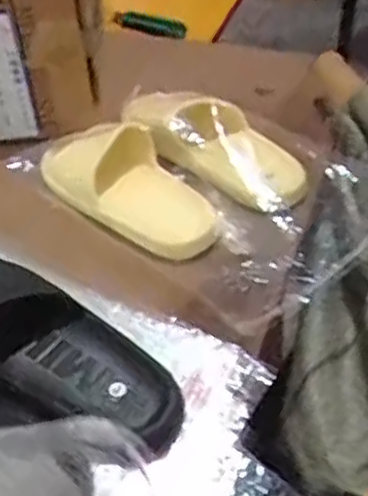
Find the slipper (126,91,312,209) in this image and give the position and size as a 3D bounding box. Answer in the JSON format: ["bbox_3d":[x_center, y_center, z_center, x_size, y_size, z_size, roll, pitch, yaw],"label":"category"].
[{"bbox_3d":[0.027,-0.120,0.790,0.240,0.057,0.084,34,54,18],"label":"slipper"}]

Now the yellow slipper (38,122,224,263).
[{"bbox_3d":[-0.057,-0.068,0.760,0.253,0.061,0.099,27,51,30],"label":"yellow slipper"}]

